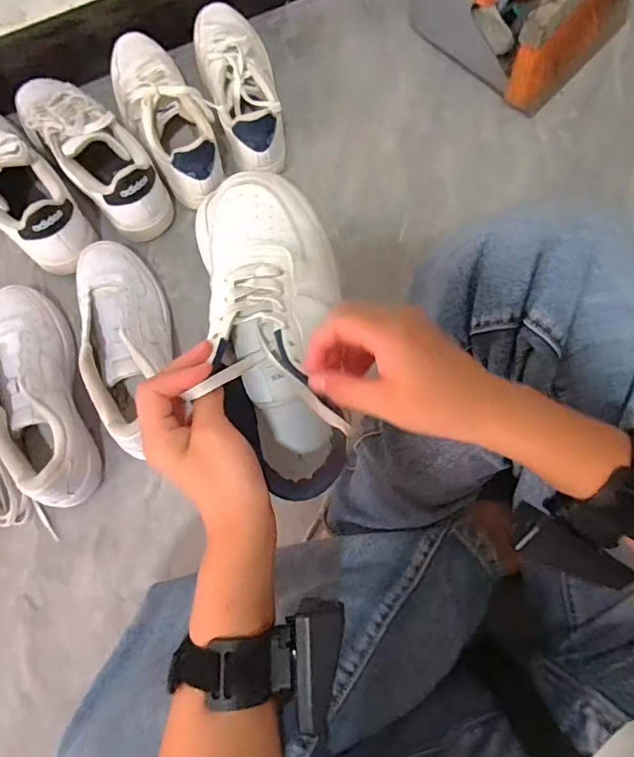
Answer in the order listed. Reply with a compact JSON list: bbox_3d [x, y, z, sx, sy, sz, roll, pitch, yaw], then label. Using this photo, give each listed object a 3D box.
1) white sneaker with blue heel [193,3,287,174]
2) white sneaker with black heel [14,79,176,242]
[{"bbox_3d":[-0.091,-0.376,0.650,0.089,0.096,0.247,-19,77,-5],"label":"white sneaker with blue heel"},{"bbox_3d":[-0.279,-0.288,0.620,0.083,0.102,0.238,-39,79,-9],"label":"white sneaker with black heel"}]

